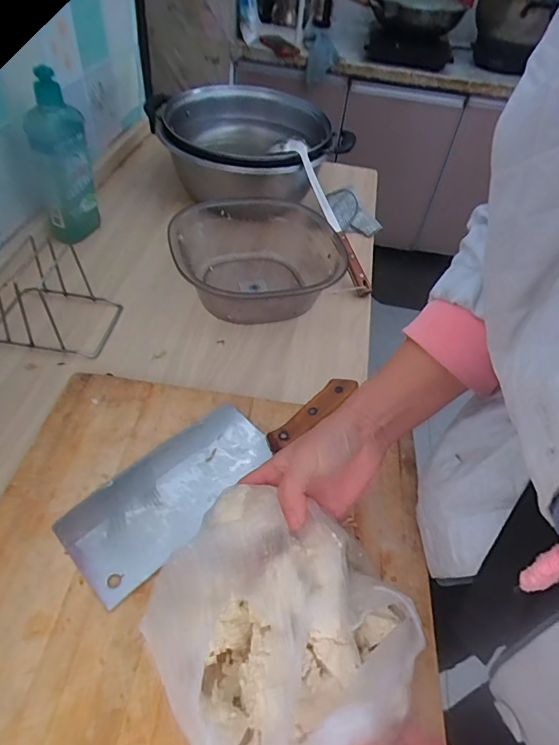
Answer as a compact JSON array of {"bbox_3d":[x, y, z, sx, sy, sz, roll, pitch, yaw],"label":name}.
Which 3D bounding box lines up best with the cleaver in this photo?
[{"bbox_3d":[-0.059,0.075,0.424,0.091,0.036,0.279,38,53,25],"label":"cleaver"}]

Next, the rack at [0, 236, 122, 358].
[{"bbox_3d":[-0.273,-0.091,0.531,0.146,0.078,0.102,9,46,1],"label":"rack"}]

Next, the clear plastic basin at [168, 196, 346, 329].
[{"bbox_3d":[-0.030,-0.155,0.621,0.225,0.084,0.241,4,48,-4],"label":"clear plastic basin"}]

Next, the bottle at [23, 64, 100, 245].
[{"bbox_3d":[-0.294,-0.280,0.621,0.063,0.202,0.051,-2,47,-9],"label":"bottle"}]

